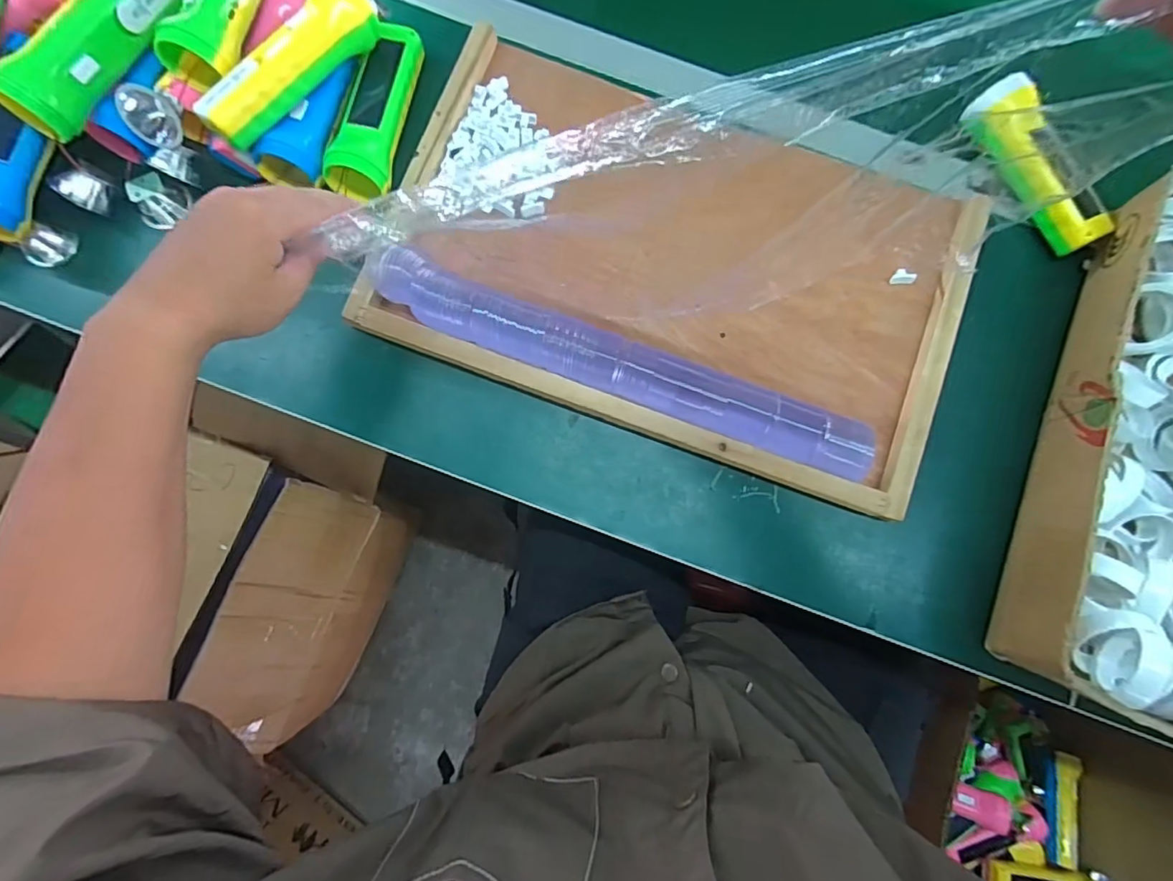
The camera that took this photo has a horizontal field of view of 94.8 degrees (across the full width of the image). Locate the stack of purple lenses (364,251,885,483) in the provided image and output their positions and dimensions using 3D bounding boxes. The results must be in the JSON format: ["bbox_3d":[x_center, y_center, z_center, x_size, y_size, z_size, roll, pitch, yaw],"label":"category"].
[{"bbox_3d":[0.028,-0.059,0.429,0.411,0.052,0.053,20,80,1],"label":"stack of purple lenses"}]

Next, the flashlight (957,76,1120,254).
[{"bbox_3d":[0.392,-0.239,0.463,0.048,0.043,0.160,-32,83,-7],"label":"flashlight"}]

